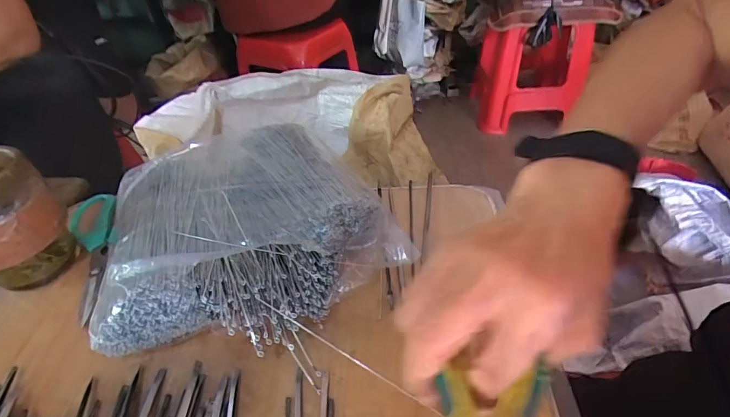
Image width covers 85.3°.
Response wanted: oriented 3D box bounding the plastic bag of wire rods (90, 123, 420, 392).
[{"bbox_3d":[-0.102,0.017,0.346,0.221,0.068,0.235,-21,43,-16],"label":"plastic bag of wire rods"}]

